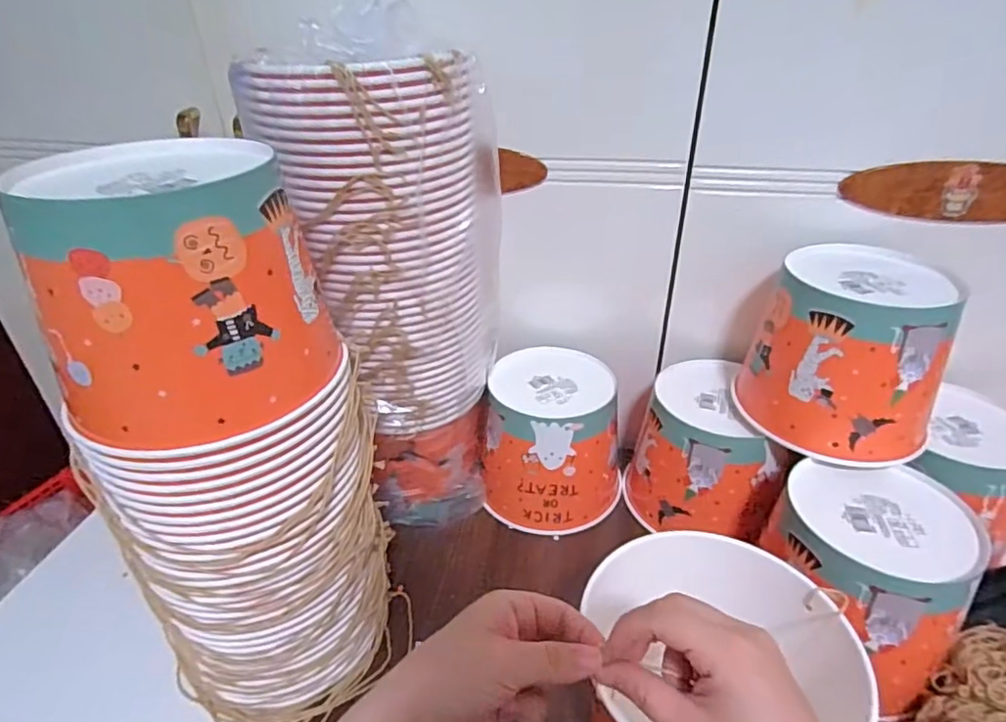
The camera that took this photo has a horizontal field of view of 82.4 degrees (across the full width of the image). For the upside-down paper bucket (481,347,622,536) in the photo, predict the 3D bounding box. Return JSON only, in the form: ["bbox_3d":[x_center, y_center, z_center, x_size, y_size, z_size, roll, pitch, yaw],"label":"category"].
[{"bbox_3d":[0.056,0.079,0.613,0.135,0.130,0.156,6,34,11],"label":"upside-down paper bucket"}]

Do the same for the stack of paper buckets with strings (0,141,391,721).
[{"bbox_3d":[-0.177,0.071,0.385,0.130,0.384,0.152,19,38,28],"label":"stack of paper buckets with strings"}]

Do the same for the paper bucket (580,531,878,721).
[{"bbox_3d":[0.131,0.215,0.381,0.171,0.130,0.144,-14,35,-19],"label":"paper bucket"}]

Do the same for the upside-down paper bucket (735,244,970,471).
[{"bbox_3d":[0.294,-0.005,0.494,0.150,0.143,0.136,22,40,32],"label":"upside-down paper bucket"}]

